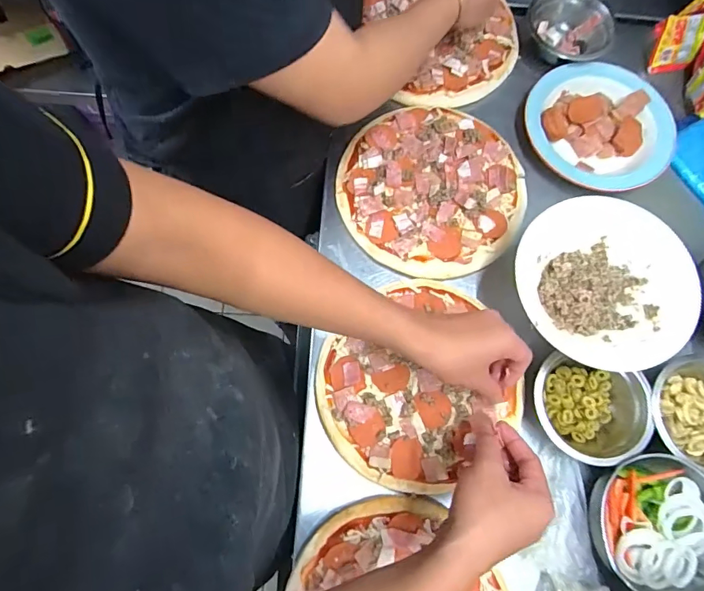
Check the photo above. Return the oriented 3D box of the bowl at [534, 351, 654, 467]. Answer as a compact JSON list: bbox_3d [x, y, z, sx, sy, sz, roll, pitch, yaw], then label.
[{"bbox_3d":[0.272,0.134,0.513,0.119,0.049,0.109,1,74,-2],"label":"bowl"}]

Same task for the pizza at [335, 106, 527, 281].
[{"bbox_3d":[0.105,-0.143,0.598,0.237,0.029,0.236,1,74,-2],"label":"pizza"}]

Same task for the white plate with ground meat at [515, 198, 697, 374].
[{"bbox_3d":[0.281,-0.010,0.520,0.188,0.076,0.195,1,74,-2],"label":"white plate with ground meat"}]

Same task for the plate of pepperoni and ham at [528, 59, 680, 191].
[{"bbox_3d":[0.351,-0.243,0.636,0.205,0.039,0.187,41,76,9],"label":"plate of pepperoni and ham"}]

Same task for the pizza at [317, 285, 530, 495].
[{"bbox_3d":[0.075,0.103,0.523,0.226,0.022,0.209,1,74,-2],"label":"pizza"}]

